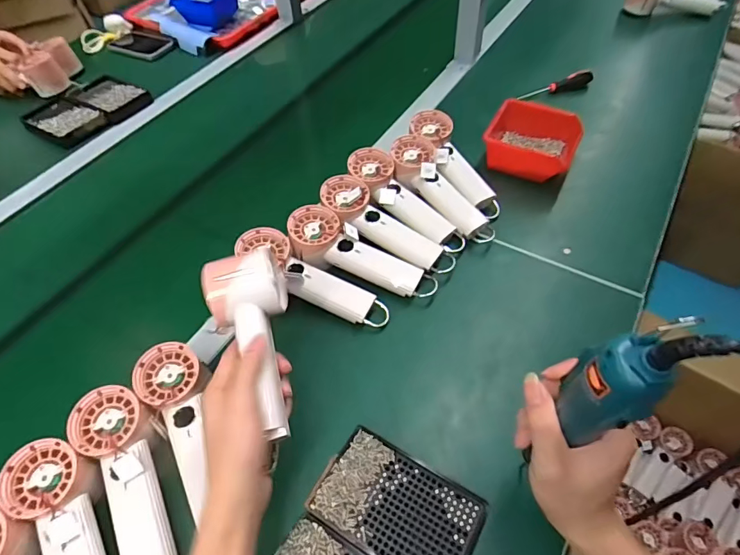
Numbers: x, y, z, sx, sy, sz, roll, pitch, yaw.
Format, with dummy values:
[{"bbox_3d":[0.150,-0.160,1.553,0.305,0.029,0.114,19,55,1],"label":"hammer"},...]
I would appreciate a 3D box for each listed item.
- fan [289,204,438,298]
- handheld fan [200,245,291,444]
[{"bbox_3d":[-0.013,-0.024,0.556,0.186,0.037,0.060,27,58,7],"label":"fan"},{"bbox_3d":[-0.100,0.060,0.404,0.065,0.050,0.157,-14,73,-7],"label":"handheld fan"}]

